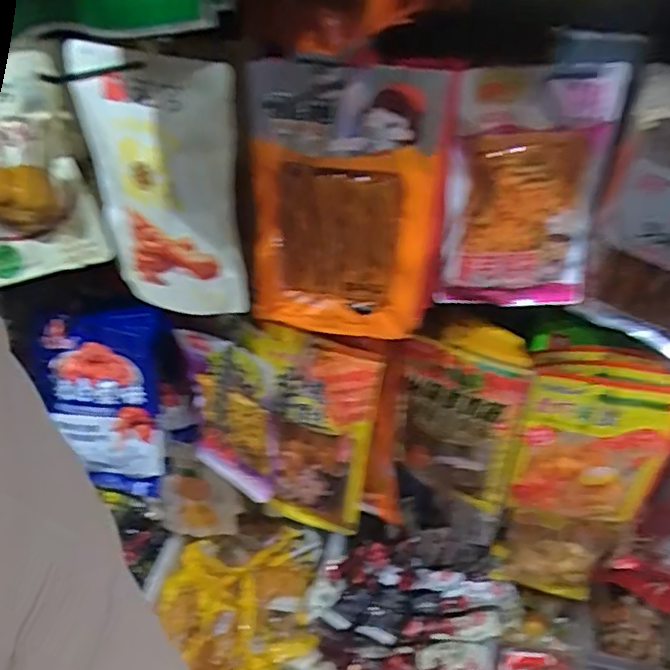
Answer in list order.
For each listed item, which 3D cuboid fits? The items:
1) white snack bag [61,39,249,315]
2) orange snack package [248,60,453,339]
[{"bbox_3d":[-0.182,-0.143,0.600,0.177,0.258,0.034,13,33,15],"label":"white snack bag"},{"bbox_3d":[0.008,-0.121,0.581,0.177,0.259,0.045,10,30,10],"label":"orange snack package"}]

